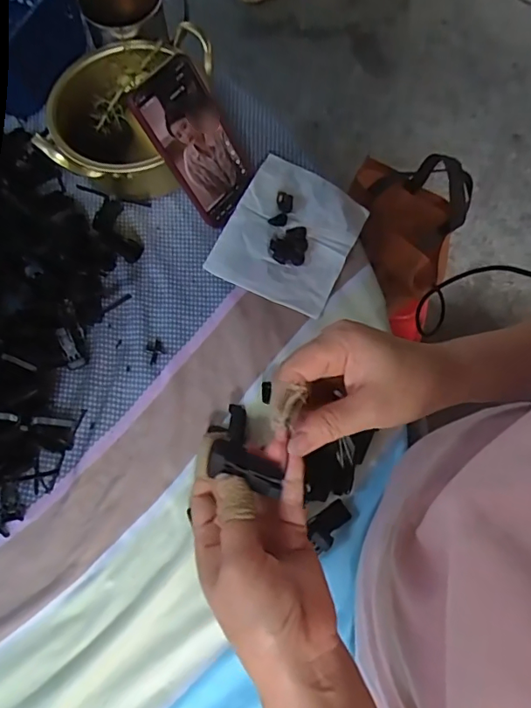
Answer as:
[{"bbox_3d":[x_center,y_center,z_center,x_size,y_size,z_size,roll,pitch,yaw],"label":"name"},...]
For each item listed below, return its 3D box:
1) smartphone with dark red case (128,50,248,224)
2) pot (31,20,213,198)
[{"bbox_3d":[-0.069,-0.215,0.524,0.012,0.153,0.082,27,71,44],"label":"smartphone with dark red case"},{"bbox_3d":[-0.154,-0.267,0.567,0.152,0.083,0.209,18,73,8],"label":"pot"}]

